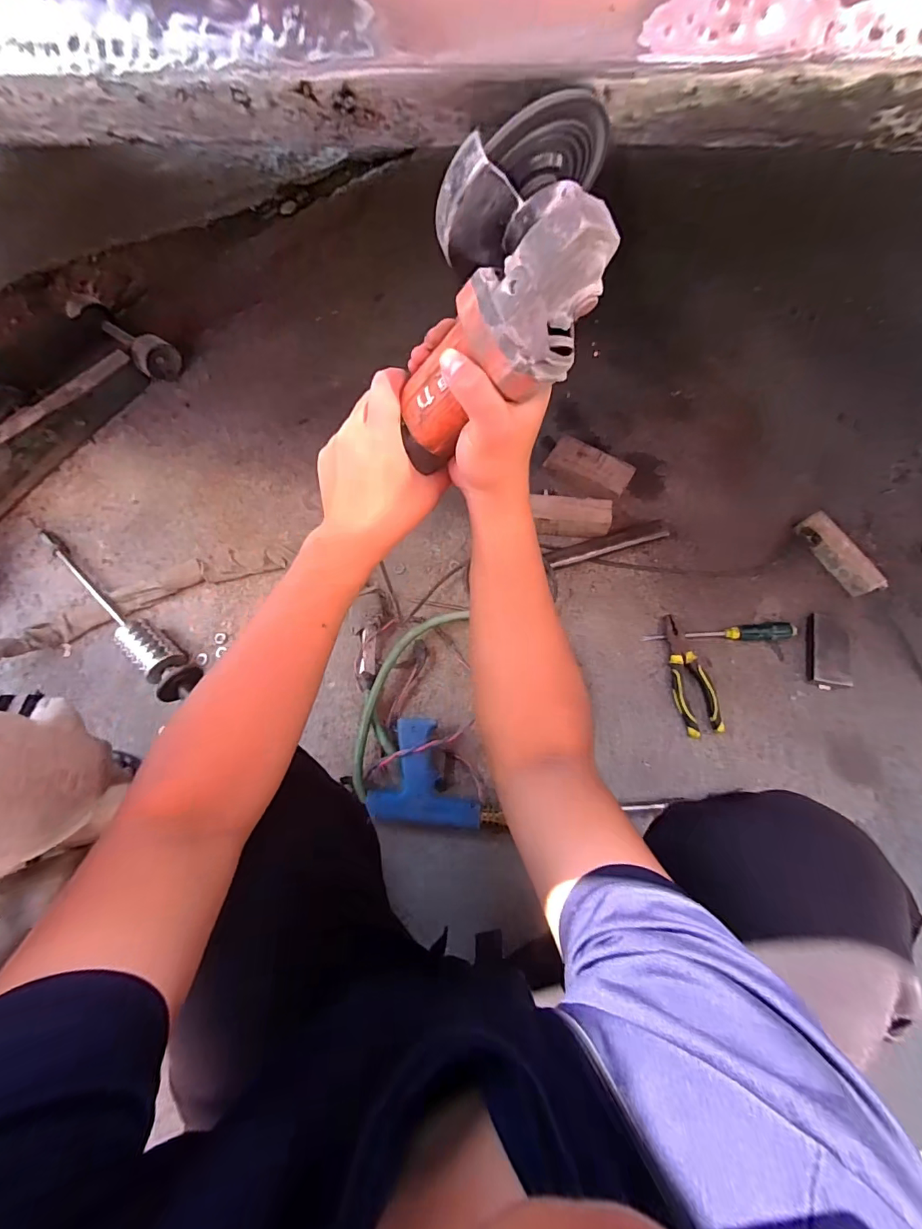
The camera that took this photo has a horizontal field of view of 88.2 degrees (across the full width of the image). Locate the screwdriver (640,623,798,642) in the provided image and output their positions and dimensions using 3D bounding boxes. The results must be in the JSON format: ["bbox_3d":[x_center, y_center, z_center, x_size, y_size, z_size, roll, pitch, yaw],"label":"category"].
[{"bbox_3d":[0.437,0.034,0.794,0.248,0.034,0.027,-3,74,1],"label":"screwdriver"}]

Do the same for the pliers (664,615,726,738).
[{"bbox_3d":[0.373,0.097,0.778,0.059,0.024,0.194,-10,71,-2],"label":"pliers"}]

